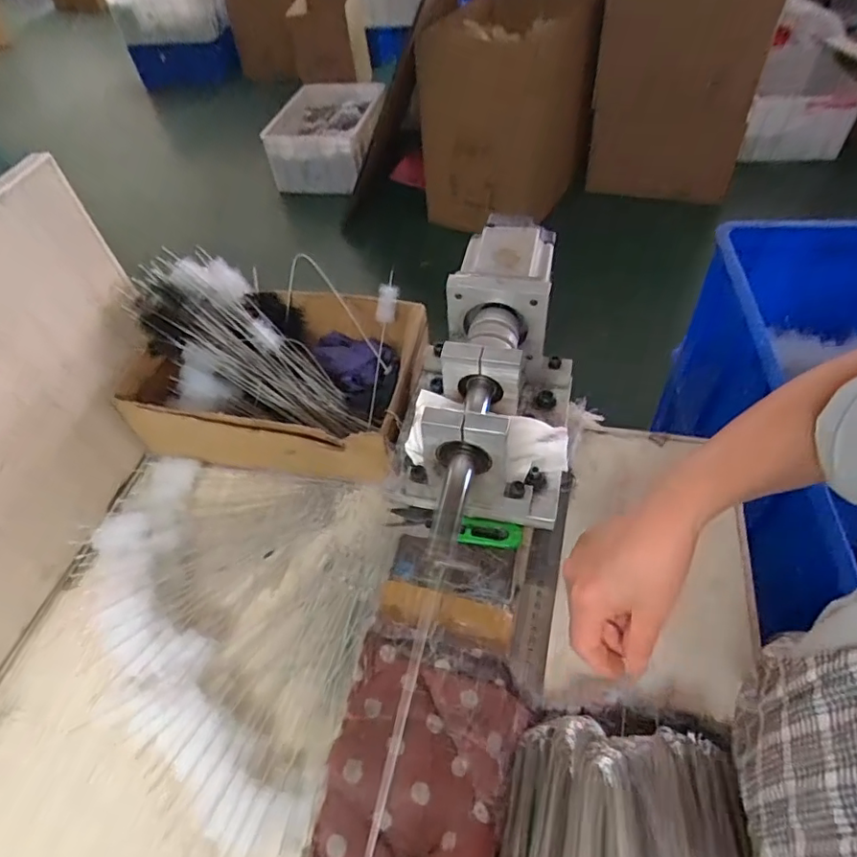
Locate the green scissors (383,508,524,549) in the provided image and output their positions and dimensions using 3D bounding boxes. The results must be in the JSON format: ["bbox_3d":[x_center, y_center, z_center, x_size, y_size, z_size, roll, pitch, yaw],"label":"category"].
[{"bbox_3d":[0.021,0.084,0.469,0.118,0.006,0.023,7,65,19],"label":"green scissors"}]

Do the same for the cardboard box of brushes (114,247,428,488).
[{"bbox_3d":[-0.153,-0.065,0.565,0.286,0.128,0.203,5,51,9],"label":"cardboard box of brushes"}]

